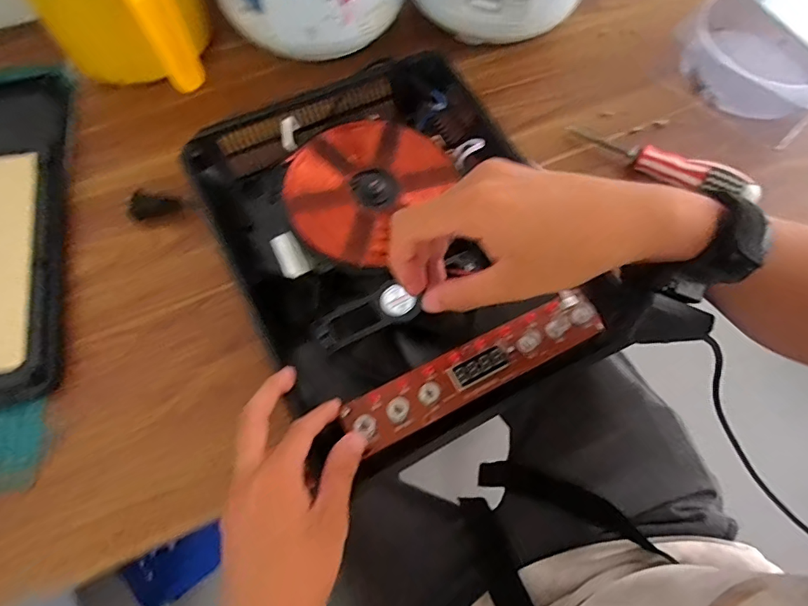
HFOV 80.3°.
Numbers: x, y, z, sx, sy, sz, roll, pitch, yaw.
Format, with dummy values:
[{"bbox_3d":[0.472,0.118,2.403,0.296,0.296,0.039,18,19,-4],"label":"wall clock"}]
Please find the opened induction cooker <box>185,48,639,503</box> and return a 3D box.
[{"bbox_3d":[-0.011,-0.062,0.414,0.264,0.045,0.346,-24,69,-12],"label":"opened induction cooker"}]

